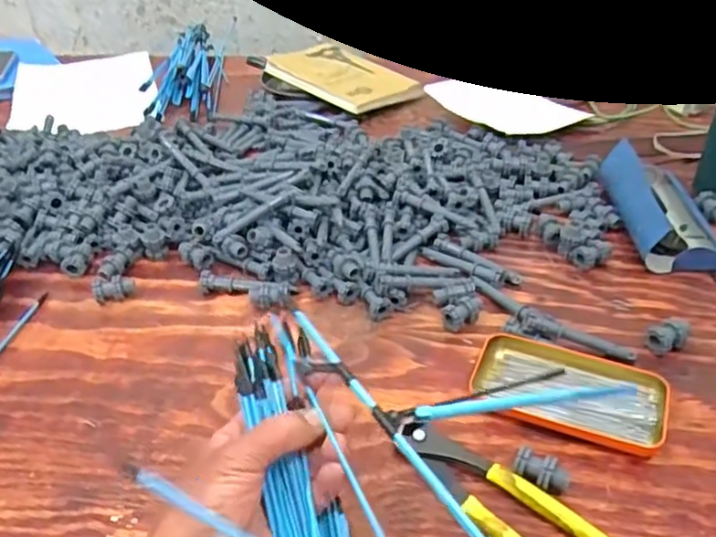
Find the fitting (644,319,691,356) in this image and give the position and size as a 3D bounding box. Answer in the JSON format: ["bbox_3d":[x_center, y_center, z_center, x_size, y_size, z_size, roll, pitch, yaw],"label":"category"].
[{"bbox_3d":[0.265,0.059,0.556,0.035,0.024,0.021,-20,42,-20],"label":"fitting"}]

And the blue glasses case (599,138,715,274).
[{"bbox_3d":[0.322,-0.070,0.680,0.090,0.053,0.168,-1,39,2],"label":"blue glasses case"}]

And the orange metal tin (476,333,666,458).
[{"bbox_3d":[0.167,0.094,0.519,0.145,0.018,0.081,14,42,19],"label":"orange metal tin"}]

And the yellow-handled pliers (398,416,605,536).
[{"bbox_3d":[0.106,0.167,0.435,0.200,0.016,0.053,29,49,33],"label":"yellow-handled pliers"}]

